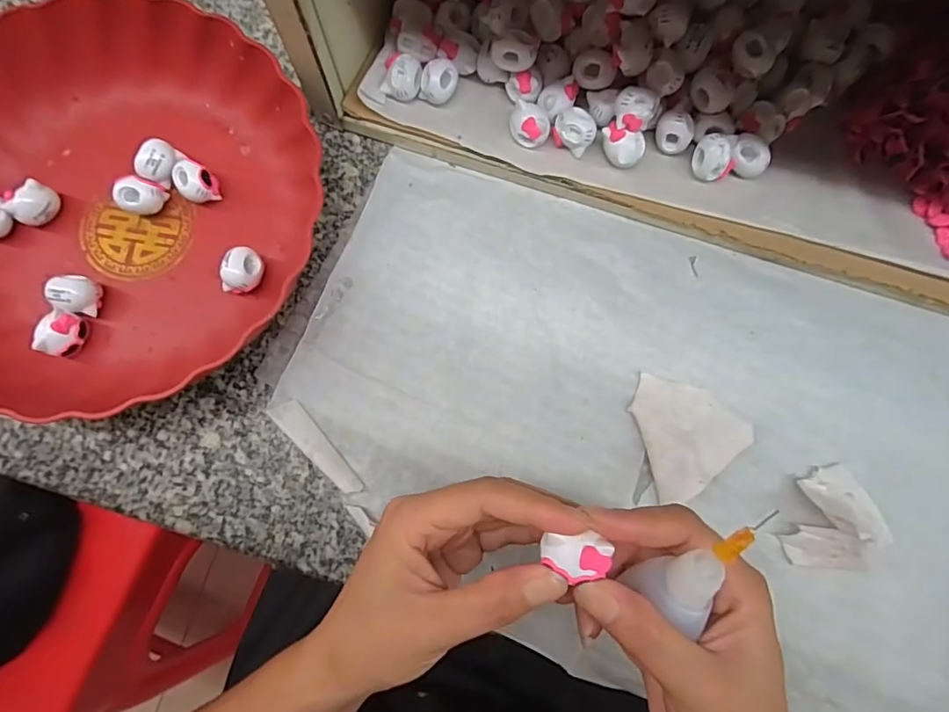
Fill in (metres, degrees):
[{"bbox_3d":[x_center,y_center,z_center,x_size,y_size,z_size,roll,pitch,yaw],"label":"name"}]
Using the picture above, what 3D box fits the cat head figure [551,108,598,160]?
[{"bbox_3d":[0.060,-0.134,0.304,0.019,0.021,0.025,-43,82,-8],"label":"cat head figure"}]

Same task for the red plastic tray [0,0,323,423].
[{"bbox_3d":[-0.215,-0.093,0.298,0.219,0.051,0.232,42,81,8],"label":"red plastic tray"}]

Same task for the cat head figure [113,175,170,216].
[{"bbox_3d":[-0.202,-0.096,0.310,0.018,0.024,0.024,32,80,6],"label":"cat head figure"}]

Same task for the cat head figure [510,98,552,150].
[{"bbox_3d":[0.033,-0.137,0.305,0.024,0.020,0.019,8,79,1],"label":"cat head figure"}]

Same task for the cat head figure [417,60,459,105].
[{"bbox_3d":[-0.022,-0.165,0.310,0.019,0.017,0.025,13,79,3],"label":"cat head figure"}]

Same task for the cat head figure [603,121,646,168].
[{"bbox_3d":[0.087,-0.123,0.303,0.025,0.019,0.020,17,79,3],"label":"cat head figure"}]

